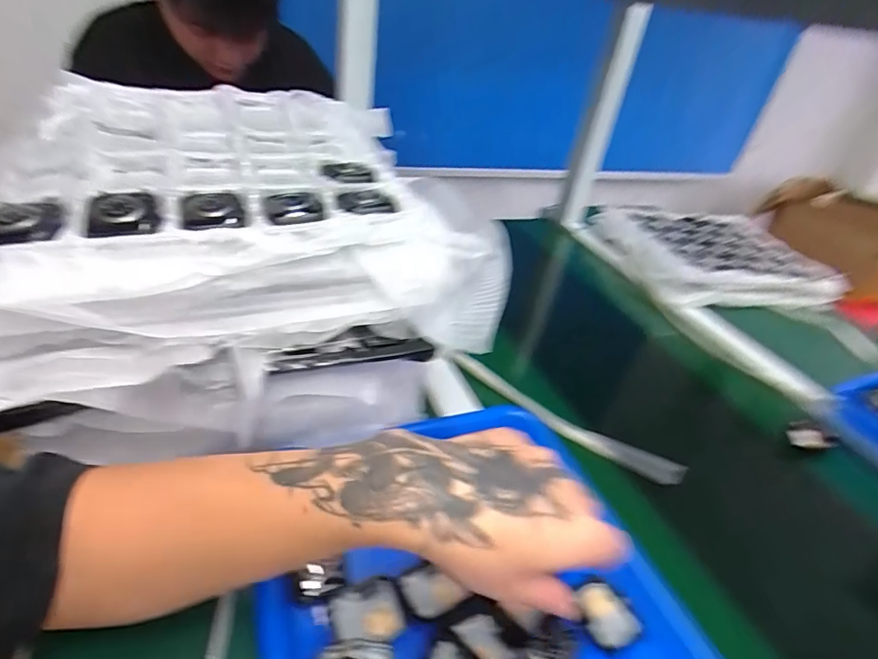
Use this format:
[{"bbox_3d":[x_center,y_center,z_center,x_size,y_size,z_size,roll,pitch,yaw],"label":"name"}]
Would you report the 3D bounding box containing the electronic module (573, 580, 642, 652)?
[{"bbox_3d":[0.111,0.191,0.324,0.033,0.011,0.042,-11,39,-25],"label":"electronic module"}]

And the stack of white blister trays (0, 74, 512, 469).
[{"bbox_3d":[-0.162,-0.068,0.393,0.351,0.154,0.308,-5,36,-18],"label":"stack of white blister trays"}]

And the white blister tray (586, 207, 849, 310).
[{"bbox_3d":[0.471,-0.134,0.847,0.338,0.044,0.268,-2,36,-15],"label":"white blister tray"}]

